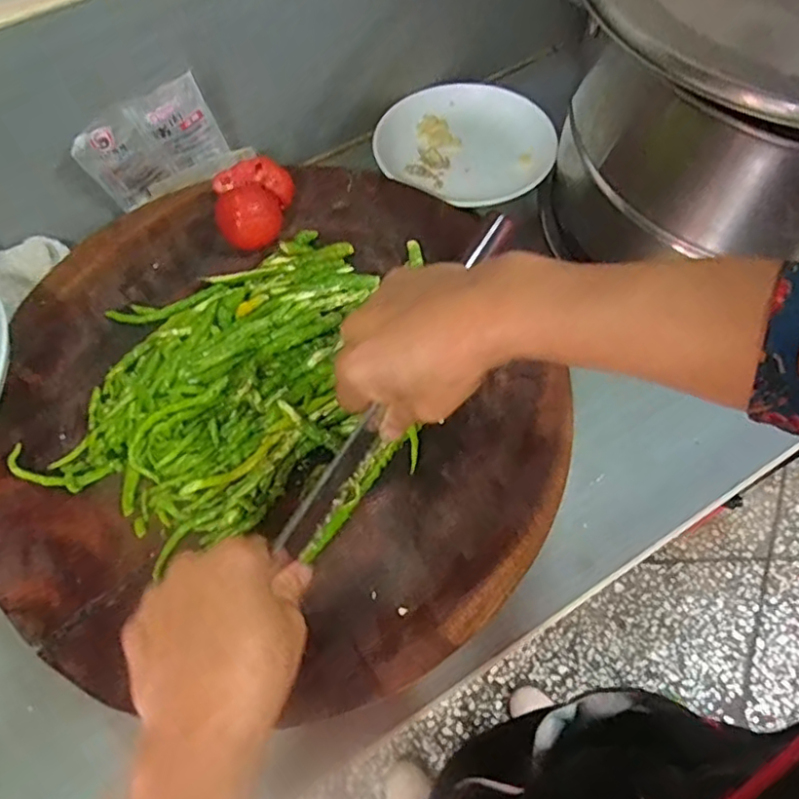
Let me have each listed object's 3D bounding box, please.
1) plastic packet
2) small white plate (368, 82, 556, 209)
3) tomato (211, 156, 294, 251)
[{"bbox_3d":[-0.184,-0.197,0.487,0.120,0.100,0.019,-30,67,-13],"label":"plastic packet"},{"bbox_3d":[0.062,-0.244,0.585,0.165,0.022,0.131,13,65,8],"label":"small white plate"},{"bbox_3d":[-0.117,-0.158,0.497,0.064,0.041,0.073,-10,64,-3],"label":"tomato"}]

